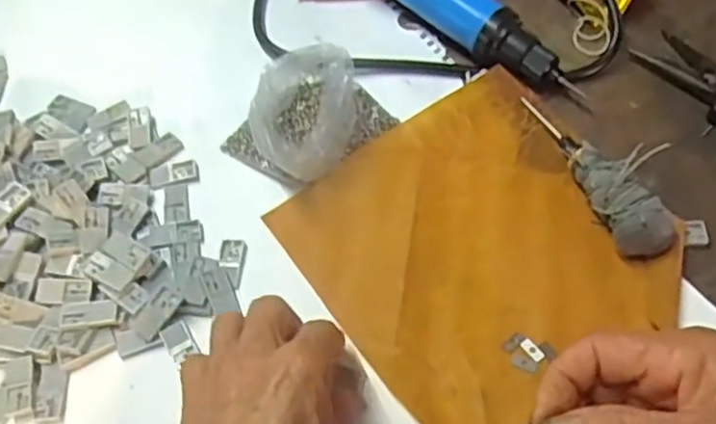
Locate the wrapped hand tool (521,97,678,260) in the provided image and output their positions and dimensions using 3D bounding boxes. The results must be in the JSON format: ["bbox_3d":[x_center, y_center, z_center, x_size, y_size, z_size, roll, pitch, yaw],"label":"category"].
[{"bbox_3d":[0.123,-0.023,0.366,0.028,0.029,0.116,-28,60,-14],"label":"wrapped hand tool"}]

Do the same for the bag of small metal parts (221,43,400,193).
[{"bbox_3d":[-0.029,-0.057,0.391,0.068,0.041,0.082,36,66,24],"label":"bag of small metal parts"}]

